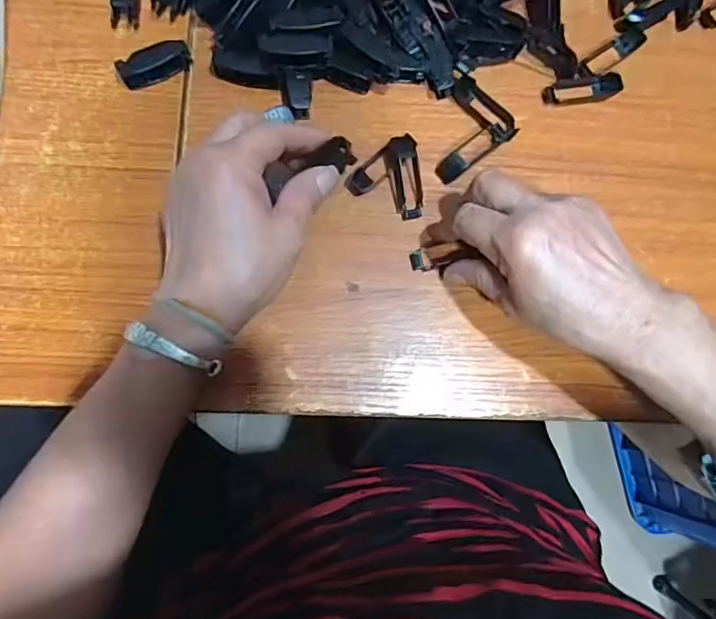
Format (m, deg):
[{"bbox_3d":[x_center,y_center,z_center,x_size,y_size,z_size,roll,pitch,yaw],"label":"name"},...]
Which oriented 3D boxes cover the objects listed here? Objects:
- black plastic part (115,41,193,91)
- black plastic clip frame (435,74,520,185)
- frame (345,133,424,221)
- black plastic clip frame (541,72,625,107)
[{"bbox_3d":[-0.141,-0.171,0.363,0.050,0.013,0.019,-28,86,-8],"label":"black plastic part"},{"bbox_3d":[0.076,-0.129,0.378,0.056,0.012,0.070,44,81,1],"label":"black plastic clip frame"},{"bbox_3d":[0.029,-0.096,0.364,0.053,0.016,0.057,33,81,0],"label":"frame"},{"bbox_3d":[0.170,-0.167,0.393,0.059,0.009,0.020,-11,83,-7],"label":"black plastic clip frame"}]

